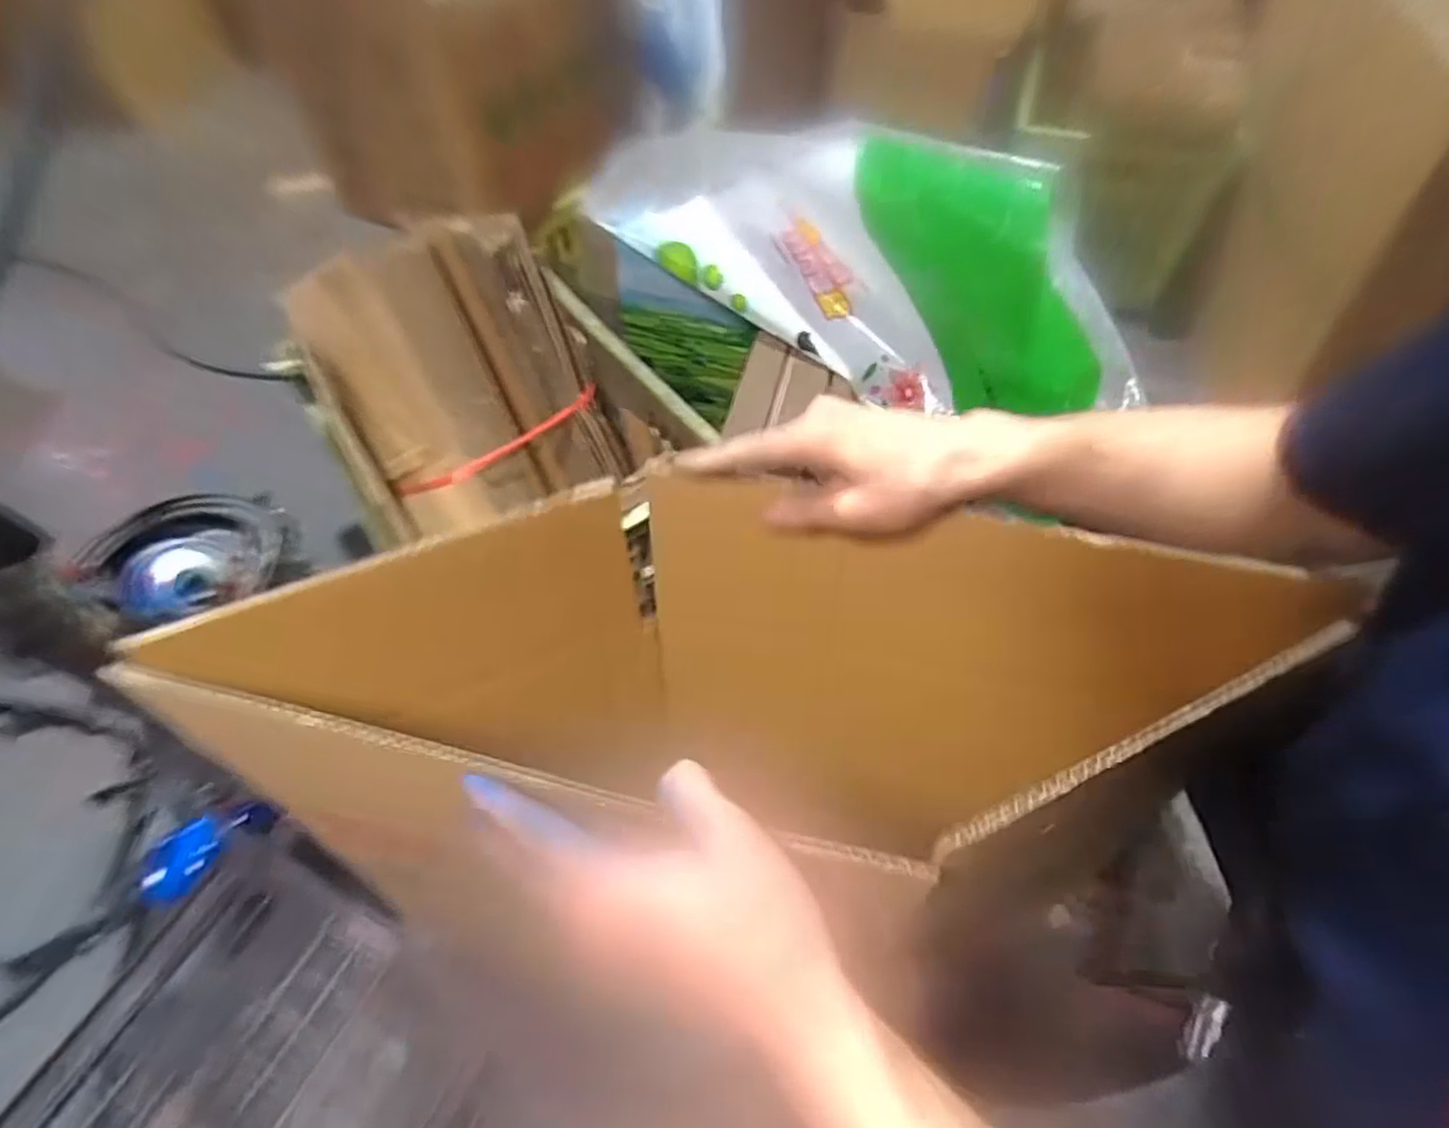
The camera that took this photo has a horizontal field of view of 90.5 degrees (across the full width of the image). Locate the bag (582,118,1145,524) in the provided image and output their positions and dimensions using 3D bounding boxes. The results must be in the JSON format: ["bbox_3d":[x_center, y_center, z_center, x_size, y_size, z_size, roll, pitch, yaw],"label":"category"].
[{"bbox_3d":[0.103,-0.291,0.665,0.561,0.236,0.104,32,62,22],"label":"bag"}]

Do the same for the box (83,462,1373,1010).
[{"bbox_3d":[0.002,0.109,0.491,0.680,0.285,0.214,-2,55,-1],"label":"box"}]

